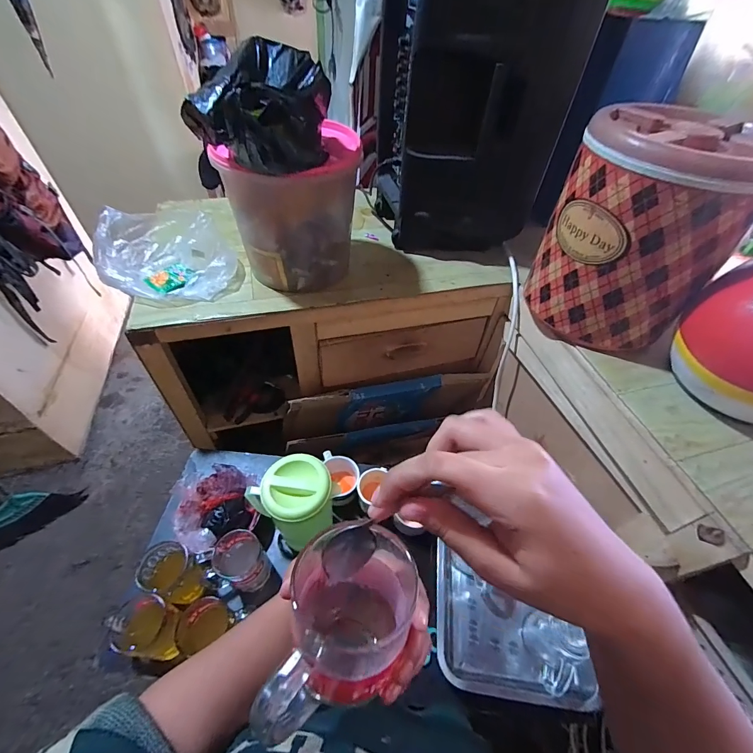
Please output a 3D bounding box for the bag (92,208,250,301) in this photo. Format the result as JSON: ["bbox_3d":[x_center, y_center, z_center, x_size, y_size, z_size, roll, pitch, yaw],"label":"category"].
[{"bbox_3d":[-0.426,-0.249,0.728,0.228,0.102,0.262,-35,59,-27],"label":"bag"}]

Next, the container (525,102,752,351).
[{"bbox_3d":[0.426,-0.235,0.608,0.244,0.300,0.213,28,55,20],"label":"container"}]

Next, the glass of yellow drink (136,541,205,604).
[{"bbox_3d":[-0.332,0.326,0.596,0.089,0.099,0.074,31,56,22],"label":"glass of yellow drink"}]

